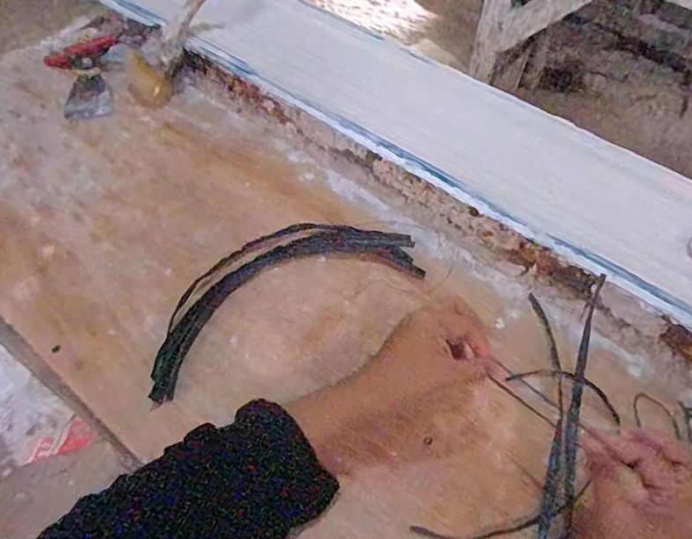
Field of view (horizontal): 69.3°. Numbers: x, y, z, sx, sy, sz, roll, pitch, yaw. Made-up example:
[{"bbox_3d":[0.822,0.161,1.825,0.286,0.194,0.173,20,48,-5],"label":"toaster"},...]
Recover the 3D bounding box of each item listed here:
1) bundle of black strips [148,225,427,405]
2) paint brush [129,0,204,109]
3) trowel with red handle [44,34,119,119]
[{"bbox_3d":[-0.068,0.015,0.519,0.291,0.014,0.125,-23,58,-17],"label":"bundle of black strips"},{"bbox_3d":[-0.235,-0.320,0.678,0.070,0.030,0.200,35,98,21],"label":"paint brush"},{"bbox_3d":[-0.359,-0.275,0.704,0.099,0.027,0.151,-24,59,-18],"label":"trowel with red handle"}]

